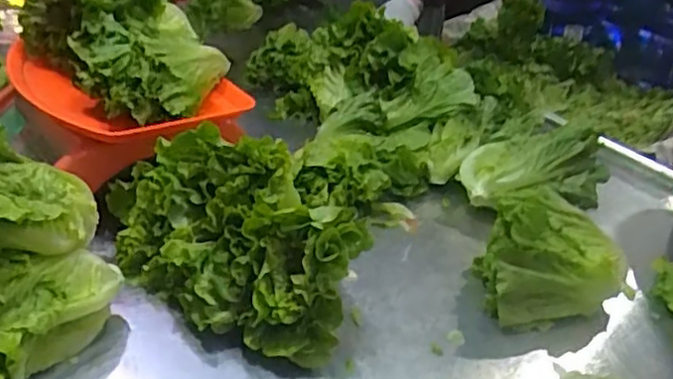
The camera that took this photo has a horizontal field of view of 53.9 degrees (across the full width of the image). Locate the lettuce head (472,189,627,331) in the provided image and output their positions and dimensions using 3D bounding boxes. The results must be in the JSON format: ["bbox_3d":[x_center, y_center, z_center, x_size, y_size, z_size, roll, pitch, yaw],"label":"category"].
[{"bbox_3d":[0.237,0.080,0.727,0.145,0.101,0.164,20,33,20],"label":"lettuce head"}]

